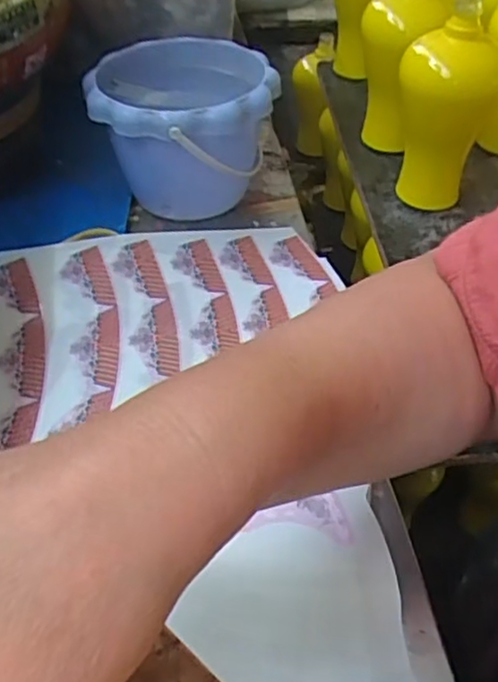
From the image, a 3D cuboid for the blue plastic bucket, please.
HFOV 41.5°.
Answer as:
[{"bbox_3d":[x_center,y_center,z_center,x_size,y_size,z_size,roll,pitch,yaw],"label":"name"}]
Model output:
[{"bbox_3d":[-0.056,-0.179,0.579,0.150,0.116,0.158,-1,45,1],"label":"blue plastic bucket"}]

